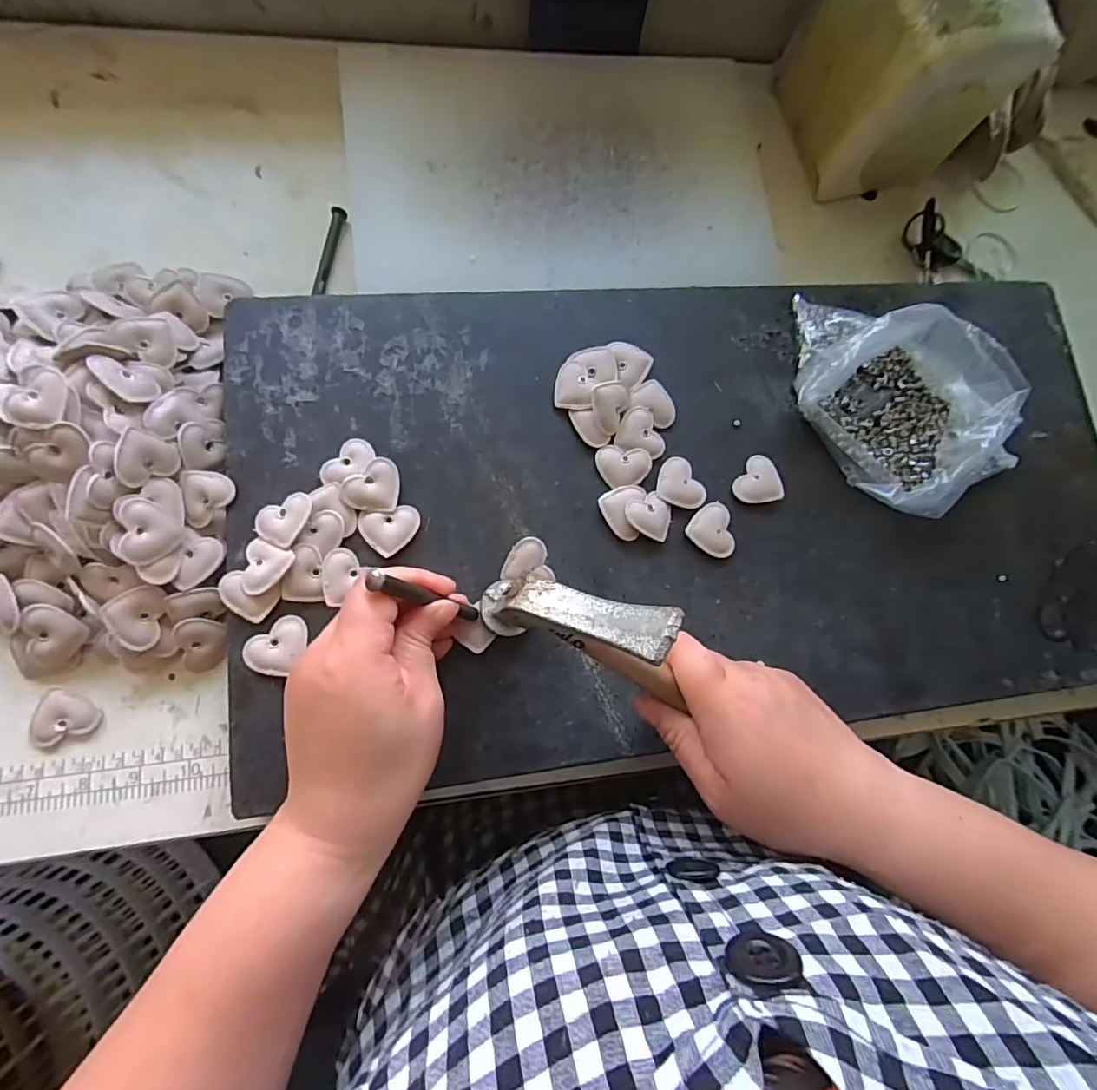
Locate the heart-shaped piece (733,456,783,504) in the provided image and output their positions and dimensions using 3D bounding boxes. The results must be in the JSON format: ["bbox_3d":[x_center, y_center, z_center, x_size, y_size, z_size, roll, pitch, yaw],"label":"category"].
[{"bbox_3d":[0.136,-0.039,0.351,0.033,0.005,0.033,0,75,0],"label":"heart-shaped piece"}]

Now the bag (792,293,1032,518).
[{"bbox_3d":[0.229,-0.104,0.353,0.114,0.046,0.169,-30,85,-13],"label":"bag"}]

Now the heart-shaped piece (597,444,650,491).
[{"bbox_3d":[0.048,-0.050,0.341,0.033,0.004,0.027,-11,81,-10],"label":"heart-shaped piece"}]

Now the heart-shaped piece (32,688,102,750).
[{"bbox_3d":[-0.269,0.094,0.303,0.034,0.005,0.028,-17,82,-11],"label":"heart-shaped piece"}]

